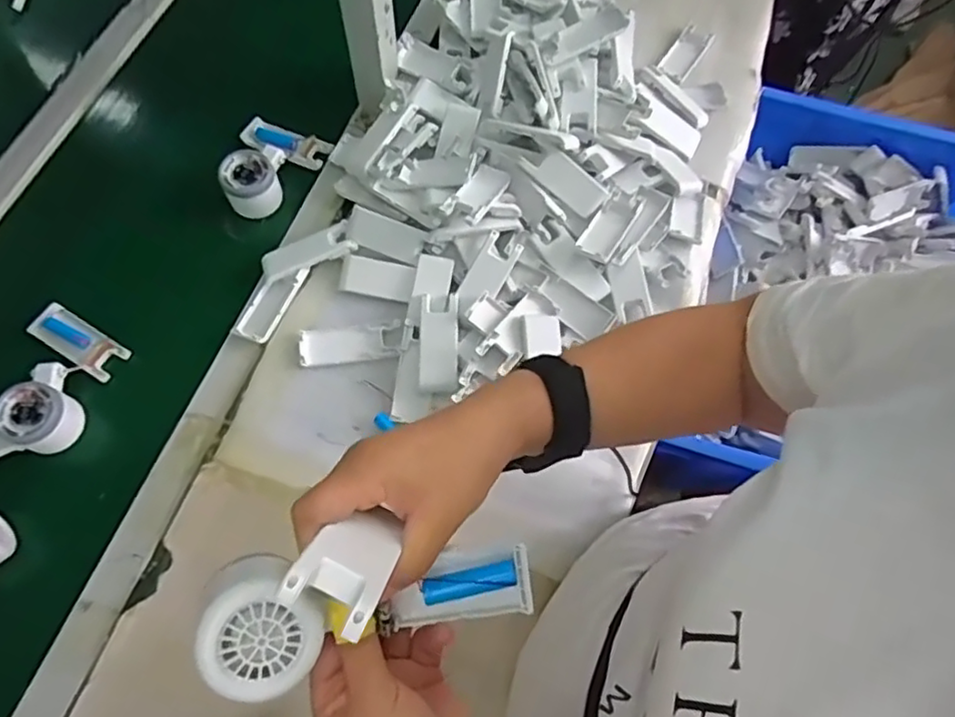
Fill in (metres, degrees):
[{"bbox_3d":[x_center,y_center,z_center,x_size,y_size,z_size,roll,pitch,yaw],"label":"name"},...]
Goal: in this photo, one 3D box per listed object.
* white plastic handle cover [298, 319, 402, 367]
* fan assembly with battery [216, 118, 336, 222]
[{"bbox_3d":[-0.134,-0.015,0.676,0.103,0.008,0.039,-5,68,-4],"label":"white plastic handle cover"},{"bbox_3d":[-0.250,-0.229,0.739,0.101,0.062,0.129,28,70,9],"label":"fan assembly with battery"}]

